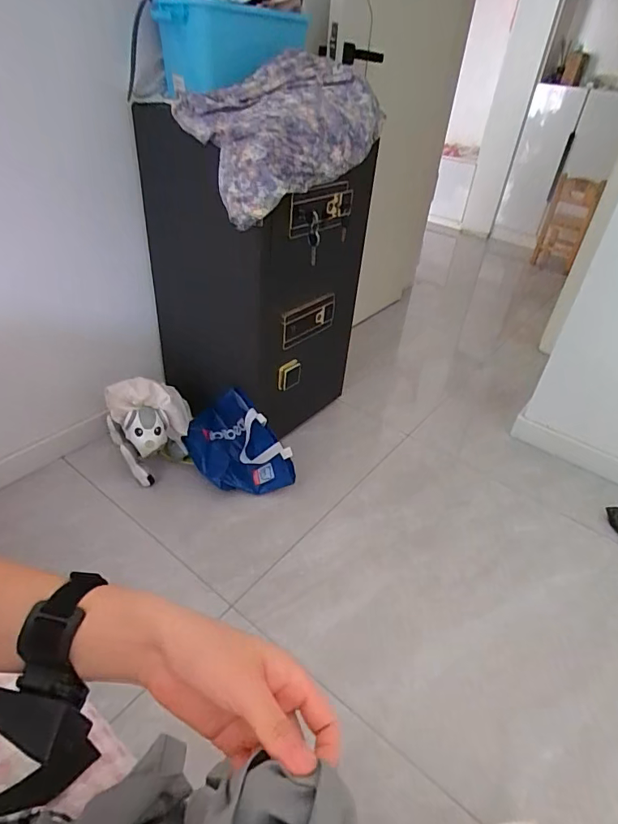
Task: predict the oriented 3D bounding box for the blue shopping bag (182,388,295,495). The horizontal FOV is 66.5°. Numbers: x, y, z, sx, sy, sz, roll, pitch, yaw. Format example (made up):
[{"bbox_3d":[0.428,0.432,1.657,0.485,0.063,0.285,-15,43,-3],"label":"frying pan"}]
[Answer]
[{"bbox_3d":[-0.206,0.104,1.310,0.305,0.216,0.184,32,43,30],"label":"blue shopping bag"}]

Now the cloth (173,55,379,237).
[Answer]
[{"bbox_3d":[-0.042,-0.601,1.022,0.390,0.256,0.249,-26,47,-34],"label":"cloth"}]

